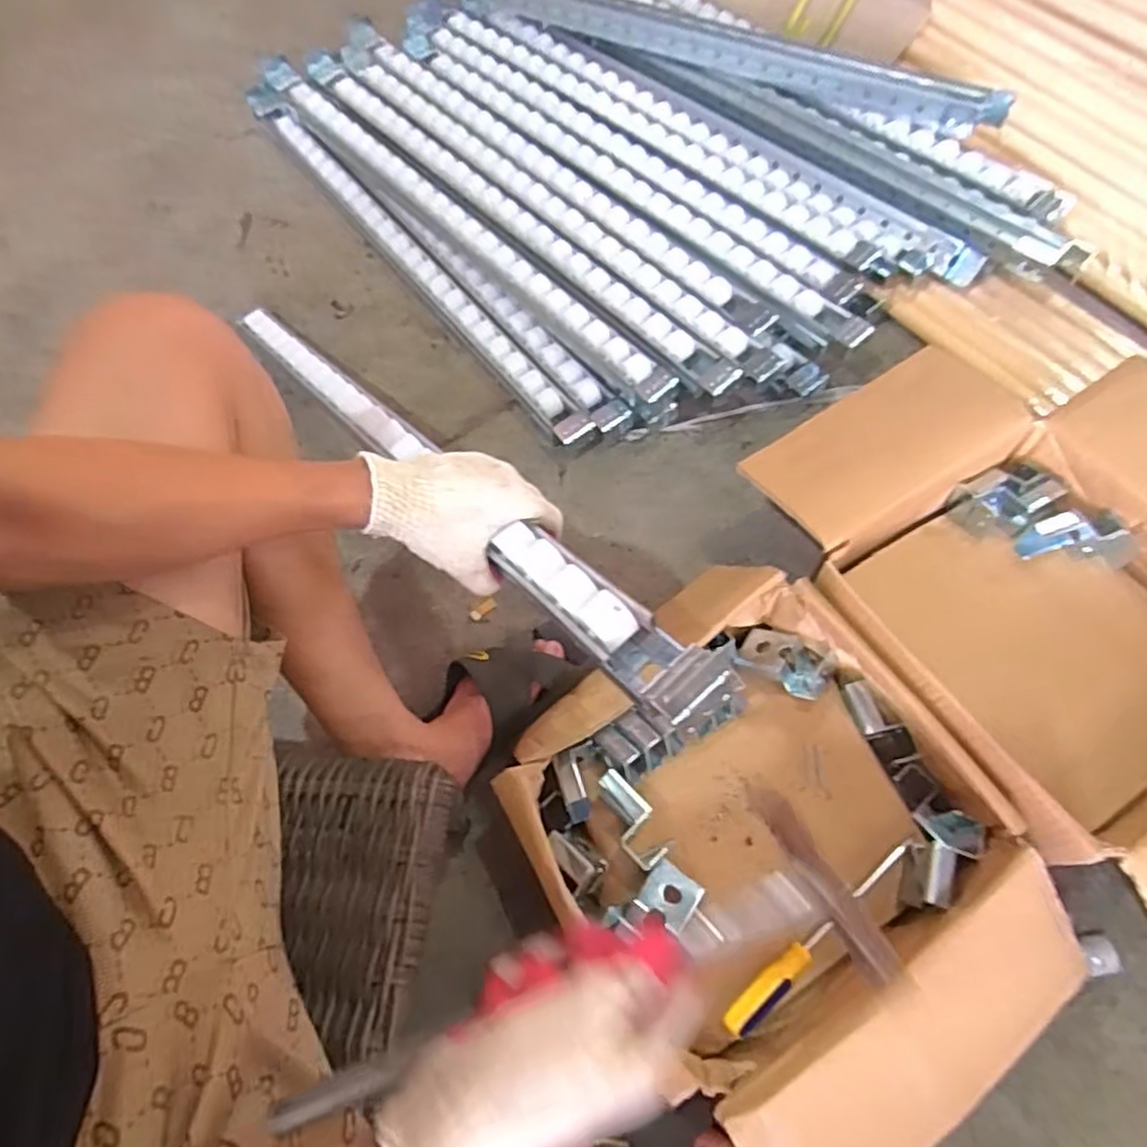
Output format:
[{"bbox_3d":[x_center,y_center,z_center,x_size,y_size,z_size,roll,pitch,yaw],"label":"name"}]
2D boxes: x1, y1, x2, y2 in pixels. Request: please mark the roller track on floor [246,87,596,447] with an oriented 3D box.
[{"bbox_3d":[-0.257,-0.480,1.010,0.064,0.056,0.904,-36,67,-13],"label":"roller track on floor"}]

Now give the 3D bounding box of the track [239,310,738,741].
[{"bbox_3d":[-0.157,-0.122,0.654,0.053,0.060,0.798,-38,49,-13],"label":"track"}]

